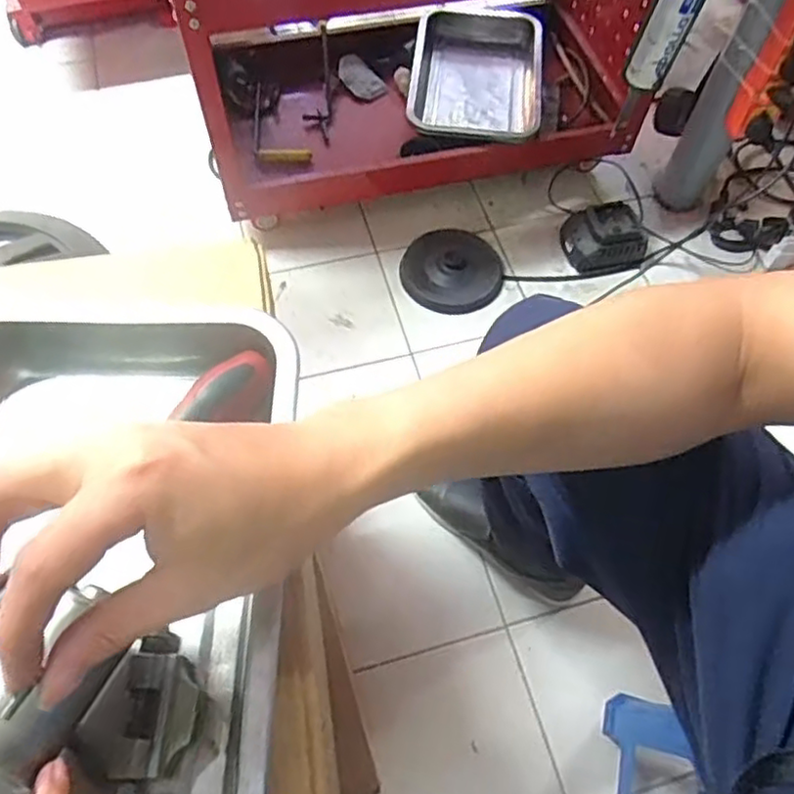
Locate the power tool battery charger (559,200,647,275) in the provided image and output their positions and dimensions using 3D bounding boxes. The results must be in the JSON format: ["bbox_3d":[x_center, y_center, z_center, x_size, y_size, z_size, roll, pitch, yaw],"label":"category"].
[{"bbox_3d":[0.325,-0.245,1.052,0.125,0.074,0.092,-2,61,-3],"label":"power tool battery charger"}]

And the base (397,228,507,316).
[{"bbox_3d":[0.089,-0.199,1.032,0.162,0.040,0.135,-11,62,-8],"label":"base"}]

